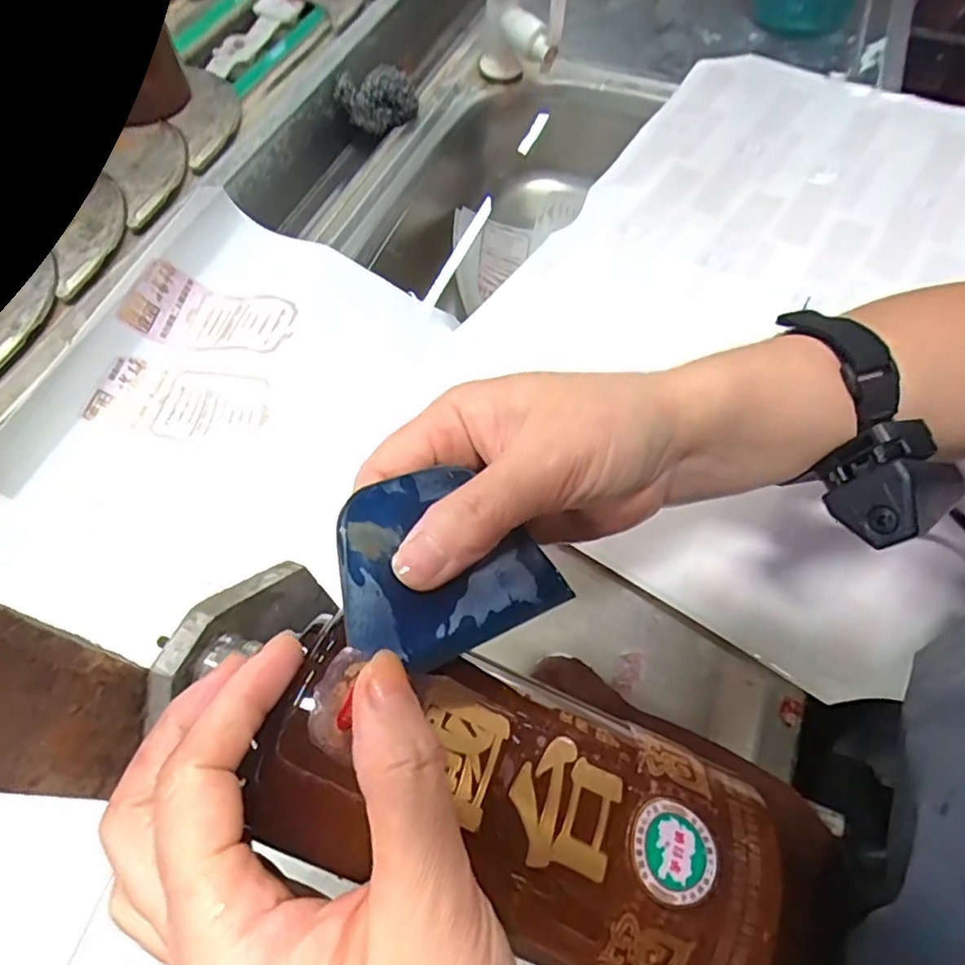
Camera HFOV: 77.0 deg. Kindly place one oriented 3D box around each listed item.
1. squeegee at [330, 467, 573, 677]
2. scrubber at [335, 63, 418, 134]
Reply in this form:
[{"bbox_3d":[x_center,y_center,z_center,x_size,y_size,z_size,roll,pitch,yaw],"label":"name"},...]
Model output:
[{"bbox_3d":[-0.012,0.024,0.195,0.073,0.004,0.058,-19,78,-32],"label":"squeegee"},{"bbox_3d":[-0.095,-0.345,0.539,0.068,0.042,0.049,-22,63,-8],"label":"scrubber"}]

